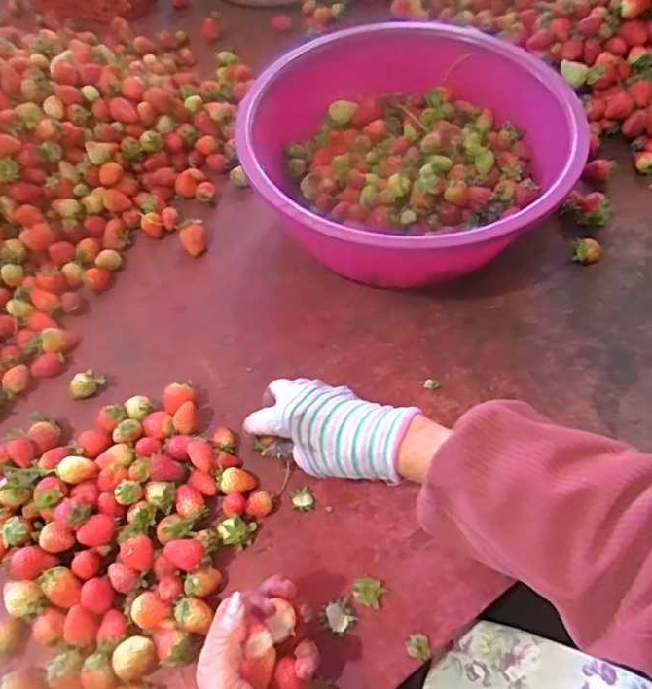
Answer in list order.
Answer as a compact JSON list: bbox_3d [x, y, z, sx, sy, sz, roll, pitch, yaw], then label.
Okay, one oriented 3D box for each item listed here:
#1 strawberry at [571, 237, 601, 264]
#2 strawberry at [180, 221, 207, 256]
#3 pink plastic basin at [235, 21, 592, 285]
[{"bbox_3d":[0.276,-0.099,0.584,0.029,0.020,0.027,-1,58,2],"label":"strawberry"},{"bbox_3d":[-0.146,-0.116,0.610,0.027,0.026,0.030,-18,59,-9],"label":"strawberry"},{"bbox_3d":[0.082,-0.193,0.583,0.321,0.126,0.301,-1,58,2],"label":"pink plastic basin"}]

